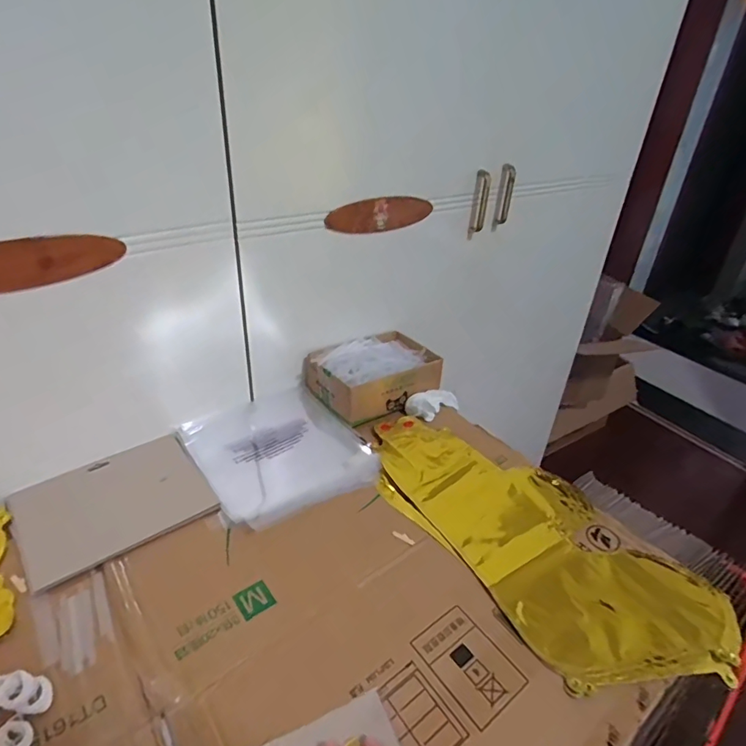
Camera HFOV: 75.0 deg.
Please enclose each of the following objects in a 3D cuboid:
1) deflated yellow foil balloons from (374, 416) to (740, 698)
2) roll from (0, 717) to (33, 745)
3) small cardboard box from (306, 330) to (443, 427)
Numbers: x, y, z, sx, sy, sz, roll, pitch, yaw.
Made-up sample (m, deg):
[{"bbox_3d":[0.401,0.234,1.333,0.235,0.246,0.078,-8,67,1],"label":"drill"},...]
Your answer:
[{"bbox_3d":[0.176,0.180,0.589,0.216,0.026,0.434,-20,38,-32],"label":"deflated yellow foil balloons"},{"bbox_3d":[-0.275,0.280,0.371,0.027,0.006,0.024,24,38,31],"label":"roll"},{"bbox_3d":[0.005,-0.001,0.775,0.188,0.076,0.135,-19,38,-31],"label":"small cardboard box"}]

